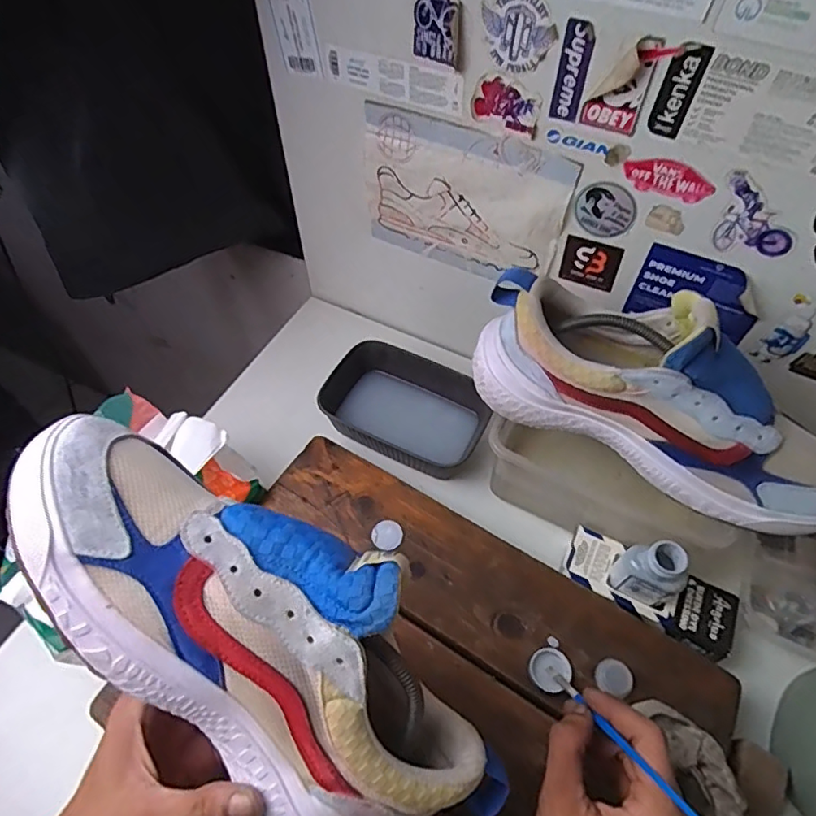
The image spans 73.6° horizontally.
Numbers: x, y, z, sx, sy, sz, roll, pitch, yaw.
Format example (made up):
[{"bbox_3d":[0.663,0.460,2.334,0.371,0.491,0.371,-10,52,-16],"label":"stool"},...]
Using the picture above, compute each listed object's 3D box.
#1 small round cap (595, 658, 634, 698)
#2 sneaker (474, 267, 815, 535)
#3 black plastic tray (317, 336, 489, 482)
[{"bbox_3d":[0.158,0.205,0.417,0.026,0.005,0.025,1,56,-1],"label":"small round cap"},{"bbox_3d":[0.196,-0.014,0.408,0.294,0.119,0.090,26,60,15],"label":"sneaker"},{"bbox_3d":[0.000,-0.001,0.579,0.162,0.042,0.120,23,59,14],"label":"black plastic tray"}]

